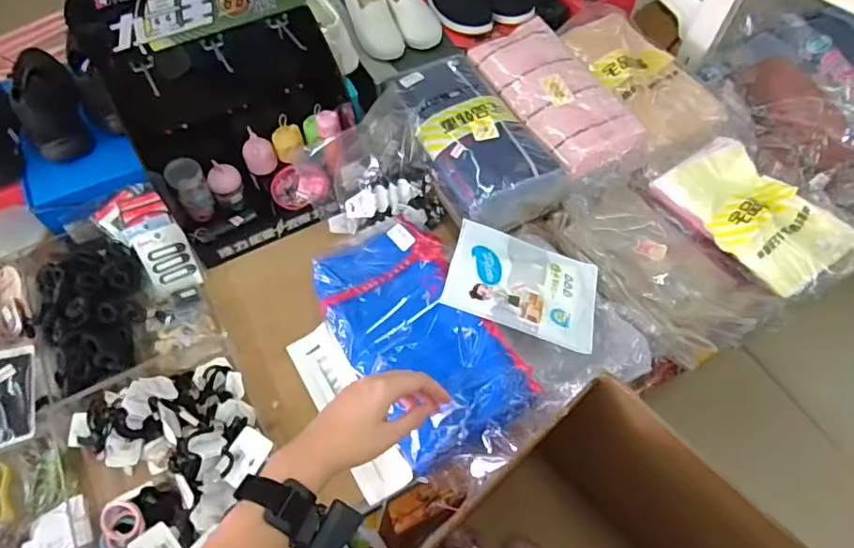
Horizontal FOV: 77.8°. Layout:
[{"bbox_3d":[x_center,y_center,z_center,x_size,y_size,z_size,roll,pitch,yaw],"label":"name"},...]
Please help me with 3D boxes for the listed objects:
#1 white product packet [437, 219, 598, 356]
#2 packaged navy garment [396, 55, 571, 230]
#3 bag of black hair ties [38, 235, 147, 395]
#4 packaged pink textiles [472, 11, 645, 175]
[{"bbox_3d":[0.147,0.015,0.799,0.228,0.015,0.166,22,53,-4],"label":"white product packet"},{"bbox_3d":[0.076,-0.251,0.946,0.186,0.099,0.347,-21,62,-13],"label":"packaged navy garment"},{"bbox_3d":[-0.509,0.034,0.810,0.130,0.058,0.281,-19,62,-12],"label":"bag of black hair ties"},{"bbox_3d":[0.237,-0.342,0.978,0.161,0.044,0.364,-22,62,-14],"label":"packaged pink textiles"}]

